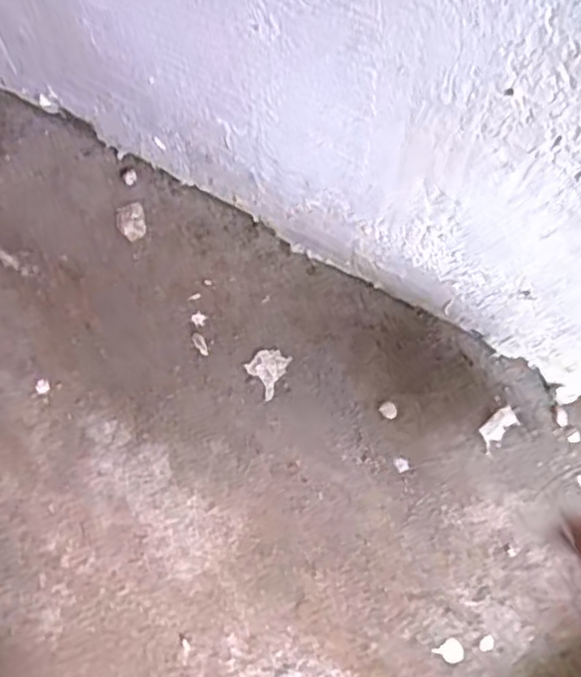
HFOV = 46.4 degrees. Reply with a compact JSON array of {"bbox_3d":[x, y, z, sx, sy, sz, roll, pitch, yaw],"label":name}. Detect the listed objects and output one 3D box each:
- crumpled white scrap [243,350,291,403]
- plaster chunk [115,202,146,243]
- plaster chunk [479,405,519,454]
[{"bbox_3d":[-0.023,0.030,0.603,0.033,0.004,0.043,24,73,10],"label":"crumpled white scrap"},{"bbox_3d":[-0.156,-0.114,0.660,0.027,0.008,0.040,-9,70,-1],"label":"plaster chunk"},{"bbox_3d":[0.176,0.076,0.577,0.040,0.004,0.020,-39,73,-11],"label":"plaster chunk"}]

